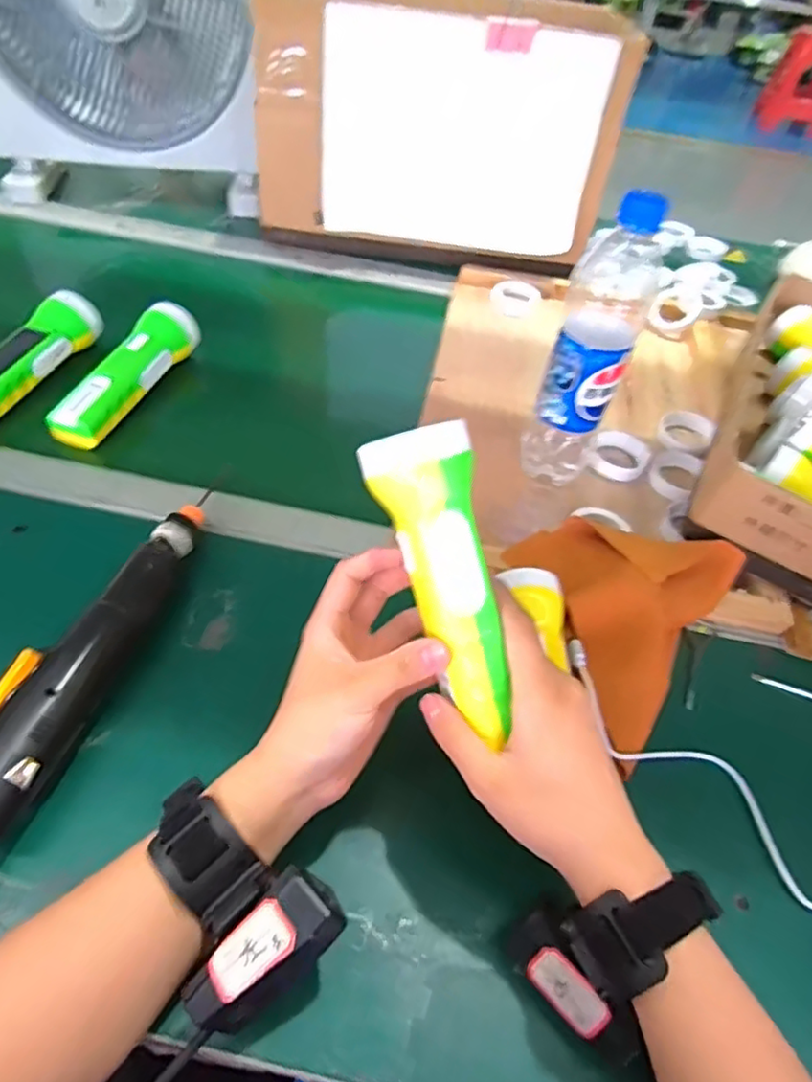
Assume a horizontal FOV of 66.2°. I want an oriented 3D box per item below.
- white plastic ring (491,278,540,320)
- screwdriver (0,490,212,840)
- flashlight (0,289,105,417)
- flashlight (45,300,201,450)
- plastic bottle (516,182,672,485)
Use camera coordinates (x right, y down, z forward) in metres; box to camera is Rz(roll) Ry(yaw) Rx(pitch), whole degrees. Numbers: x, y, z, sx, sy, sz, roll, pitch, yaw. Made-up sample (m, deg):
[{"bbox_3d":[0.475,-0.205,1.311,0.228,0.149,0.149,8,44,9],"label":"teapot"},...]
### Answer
[{"bbox_3d":[0.132,-0.293,0.754,0.056,0.021,0.063,11,49,4],"label":"white plastic ring"},{"bbox_3d":[-0.194,0.058,0.399,0.045,0.047,0.254,12,49,5],"label":"screwdriver"},{"bbox_3d":[-0.361,-0.169,0.579,0.051,0.051,0.181,20,50,11],"label":"flashlight"},{"bbox_3d":[-0.260,-0.156,0.582,0.042,0.047,0.180,18,50,10],"label":"flashlight"},{"bbox_3d":[0.142,-0.145,0.489,0.060,0.232,0.062,18,50,10],"label":"plastic bottle"}]

